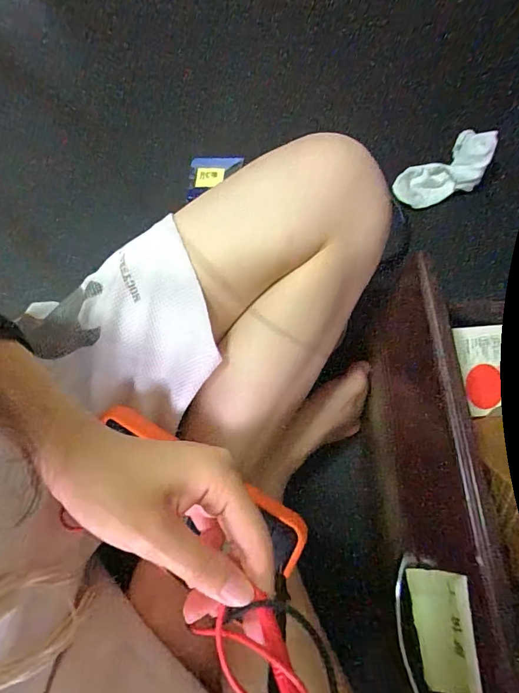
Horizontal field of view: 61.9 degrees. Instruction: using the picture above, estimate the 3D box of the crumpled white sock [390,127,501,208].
[{"bbox_3d":[0.255,-0.242,0.600,0.144,0.040,0.069,-29,65,11],"label":"crumpled white sock"}]

